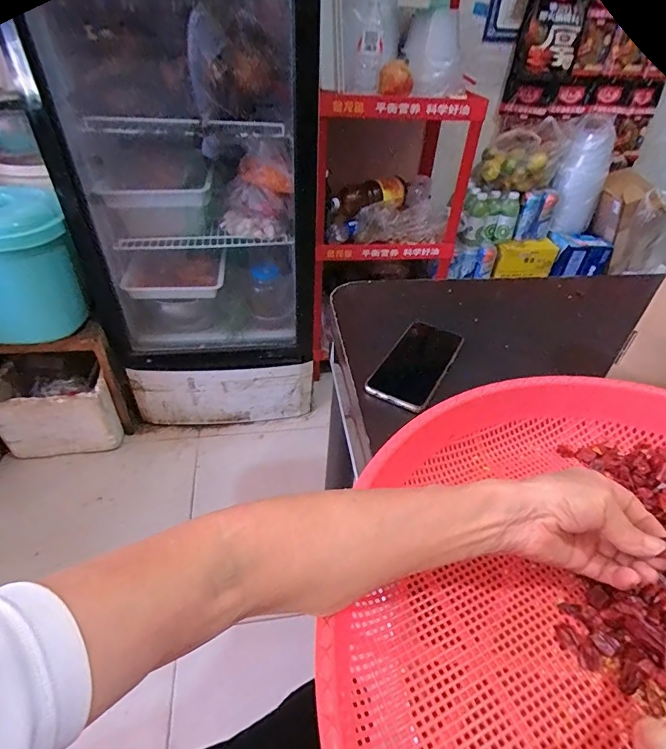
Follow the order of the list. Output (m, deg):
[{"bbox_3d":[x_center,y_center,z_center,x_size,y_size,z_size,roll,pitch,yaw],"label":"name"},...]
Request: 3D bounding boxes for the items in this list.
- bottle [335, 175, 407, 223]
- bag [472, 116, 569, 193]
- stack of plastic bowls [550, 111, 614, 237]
[{"bbox_3d":[0.125,-0.569,1.405,0.254,0.106,0.081,-17,43,1],"label":"bottle"},{"bbox_3d":[0.615,-0.709,1.421,0.264,0.174,0.124,14,42,12],"label":"bag"},{"bbox_3d":[0.836,-0.660,1.469,0.151,0.334,0.133,26,46,24],"label":"stack of plastic bowls"}]

